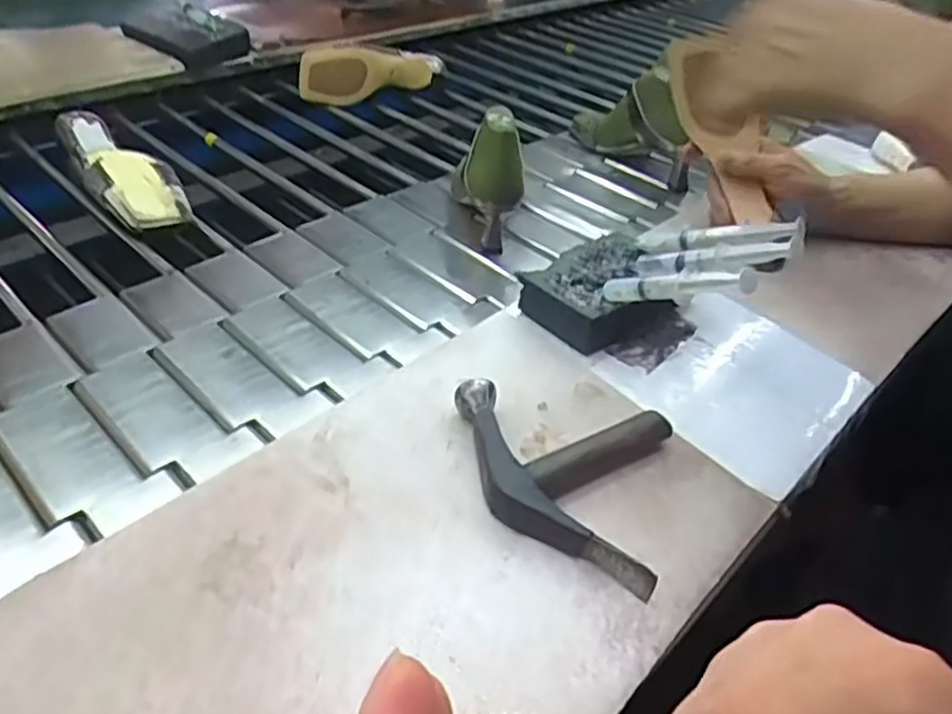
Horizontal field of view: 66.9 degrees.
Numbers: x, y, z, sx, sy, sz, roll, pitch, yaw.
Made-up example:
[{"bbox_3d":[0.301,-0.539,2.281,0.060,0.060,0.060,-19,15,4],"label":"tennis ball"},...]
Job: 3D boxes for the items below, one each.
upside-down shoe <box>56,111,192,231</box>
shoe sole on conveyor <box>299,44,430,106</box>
[{"bbox_3d":[-0.387,-0.203,0.785,0.085,0.059,0.222,-20,45,-29],"label":"upside-down shoe"},{"bbox_3d":[-0.161,-0.415,1.067,0.198,0.075,0.056,-16,43,-25],"label":"shoe sole on conveyor"}]

